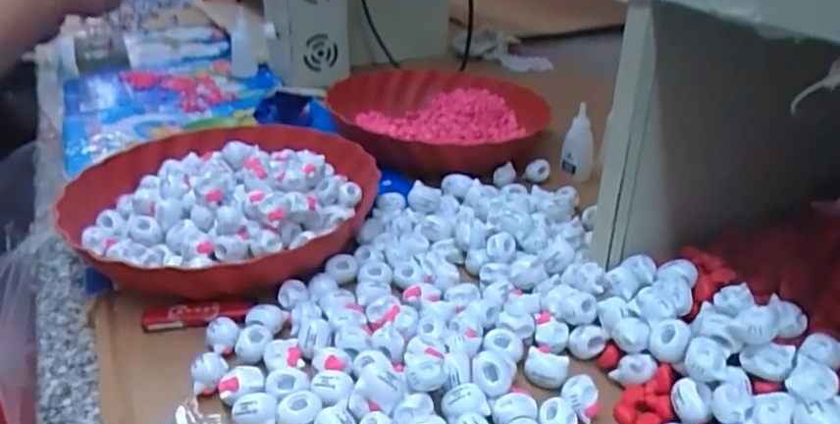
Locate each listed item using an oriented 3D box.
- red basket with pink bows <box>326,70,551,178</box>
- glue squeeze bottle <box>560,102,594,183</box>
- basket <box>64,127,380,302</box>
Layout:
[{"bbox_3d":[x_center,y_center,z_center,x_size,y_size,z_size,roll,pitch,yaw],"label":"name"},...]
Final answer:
[{"bbox_3d":[0.023,-0.105,0.709,0.226,0.062,0.232,-5,30,-9],"label":"red basket with pink bows"},{"bbox_3d":[0.158,-0.068,0.635,0.029,0.079,0.017,3,30,5],"label":"glue squeeze bottle"},{"bbox_3d":[-0.146,-0.012,0.516,0.220,0.065,0.221,0,30,0],"label":"basket"}]

